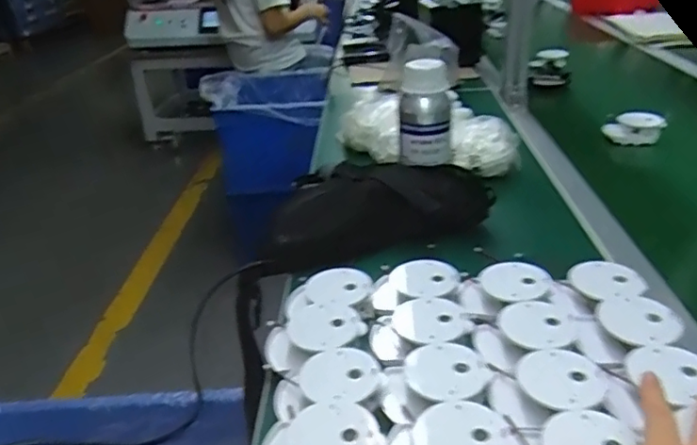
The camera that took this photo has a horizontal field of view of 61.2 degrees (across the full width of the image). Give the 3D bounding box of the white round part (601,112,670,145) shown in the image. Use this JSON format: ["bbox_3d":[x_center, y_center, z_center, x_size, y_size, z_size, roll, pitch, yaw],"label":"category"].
[{"bbox_3d":[0.463,-0.155,0.955,0.090,0.047,0.067,10,30,23],"label":"white round part"}]

